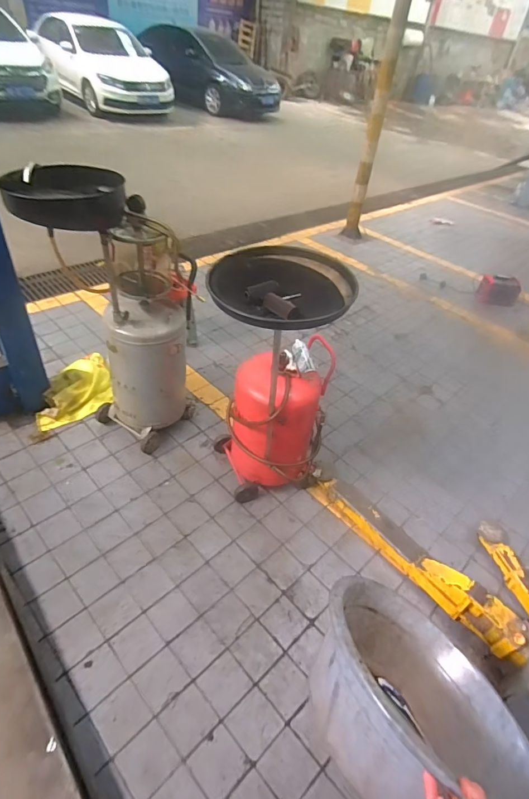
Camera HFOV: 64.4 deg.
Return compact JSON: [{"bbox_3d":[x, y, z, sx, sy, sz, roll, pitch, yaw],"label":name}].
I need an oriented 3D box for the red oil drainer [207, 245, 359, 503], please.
[{"bbox_3d":[0.037,-0.011,1.739,0.508,1.125,0.498,10,42,3],"label":"red oil drainer"}]

